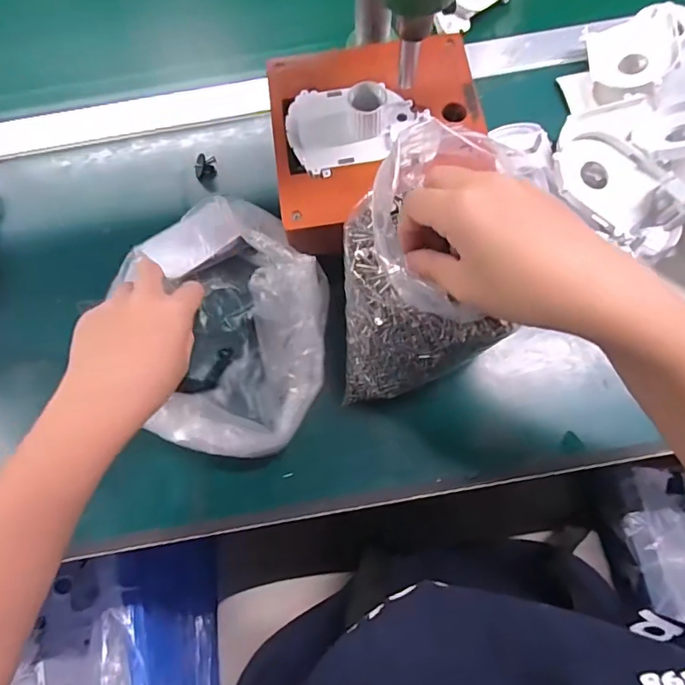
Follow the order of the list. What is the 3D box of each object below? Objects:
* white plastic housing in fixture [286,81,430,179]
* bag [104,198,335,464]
[{"bbox_3d":[0.008,-0.158,0.345,0.092,0.025,0.068,-14,72,-3],"label":"white plastic housing in fixture"},{"bbox_3d":[-0.080,-0.018,0.357,0.134,0.065,0.188,-16,72,-3],"label":"bag"}]

